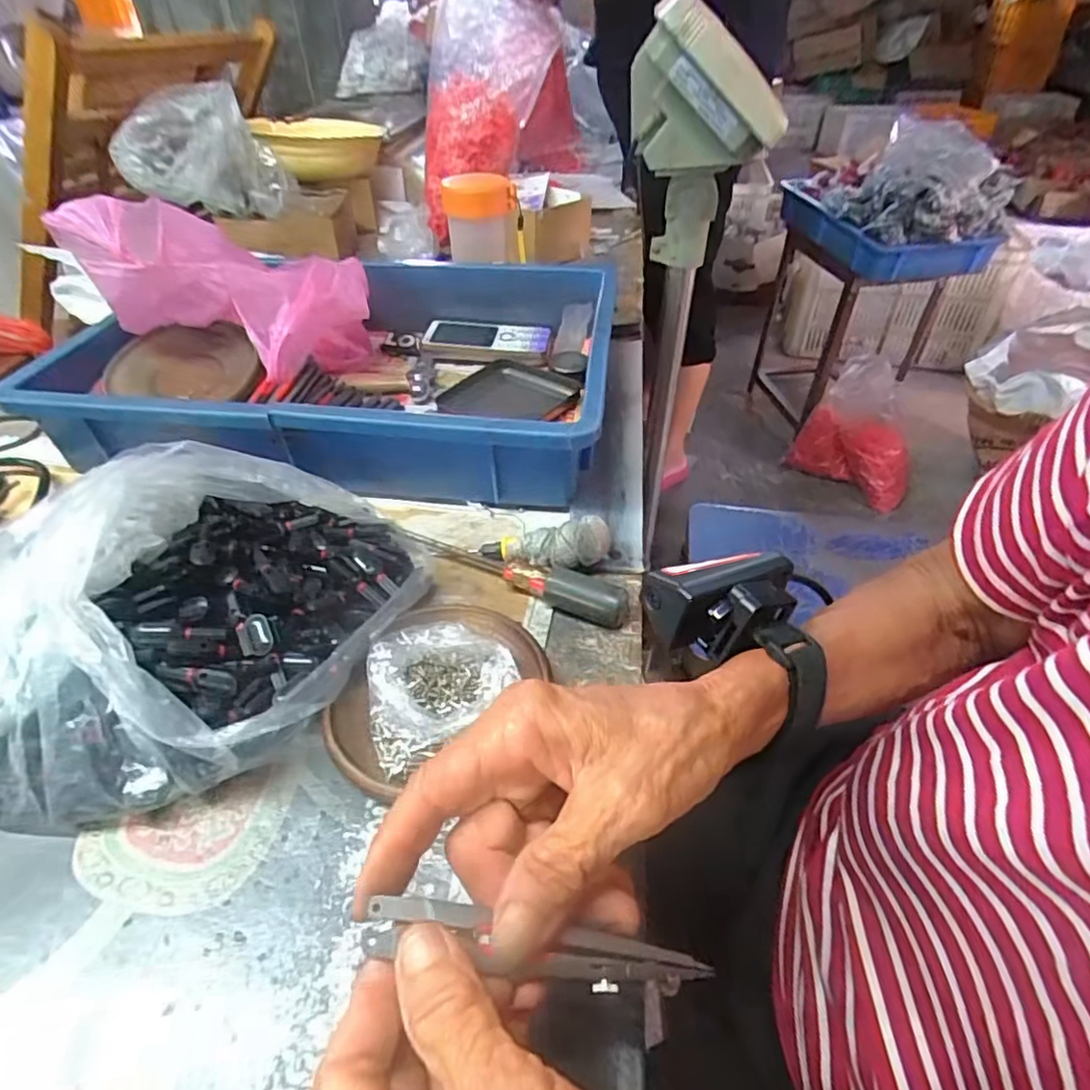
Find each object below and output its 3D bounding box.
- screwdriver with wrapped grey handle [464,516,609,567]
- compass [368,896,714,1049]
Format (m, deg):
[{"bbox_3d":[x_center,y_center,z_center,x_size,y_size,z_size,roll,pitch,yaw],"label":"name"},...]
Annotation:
[{"bbox_3d":[-0.002,0.001,0.413,0.088,0.024,0.028,-6,43,12],"label":"screwdriver with wrapped grey handle"},{"bbox_3d":[0.000,0.125,0.187,0.106,0.010,0.022,16,44,-7],"label":"compass"}]

